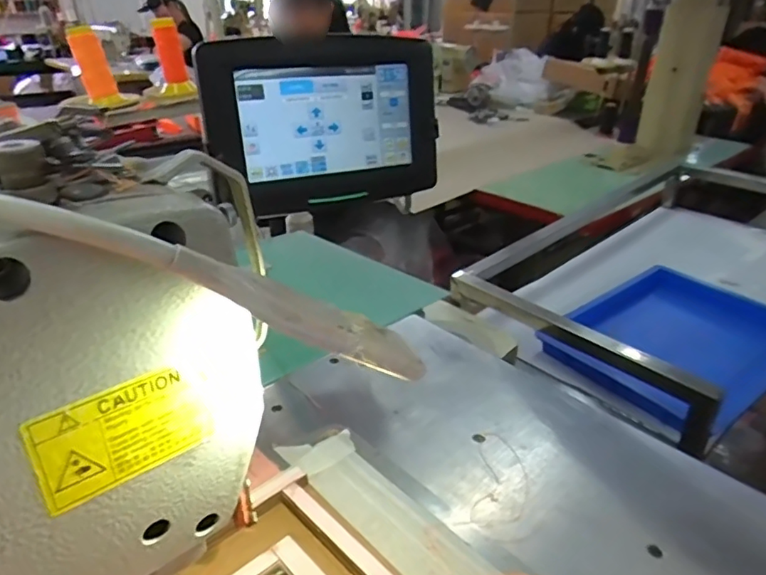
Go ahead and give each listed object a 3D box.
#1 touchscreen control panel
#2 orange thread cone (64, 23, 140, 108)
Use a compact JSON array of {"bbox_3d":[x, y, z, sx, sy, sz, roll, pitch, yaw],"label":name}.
[{"bbox_3d":[-0.048,-0.140,0.472,0.202,0.143,0.038,-13,18,-24],"label":"touchscreen control panel"},{"bbox_3d":[-0.450,-0.345,0.862,0.053,0.127,0.059,-17,24,11],"label":"orange thread cone"}]

